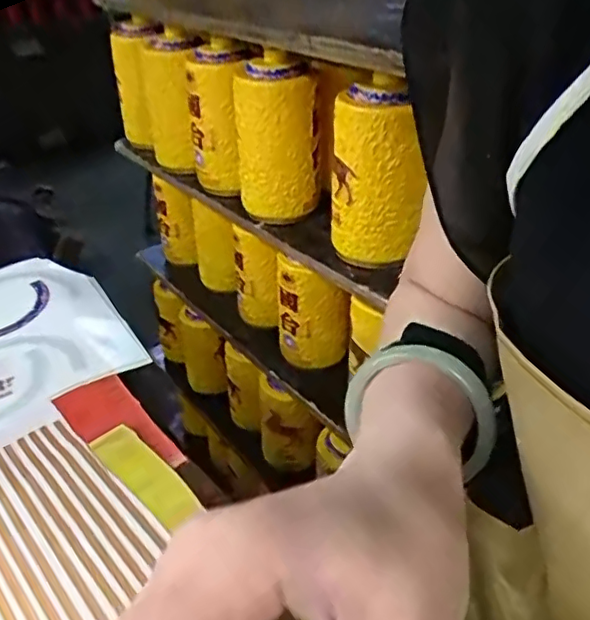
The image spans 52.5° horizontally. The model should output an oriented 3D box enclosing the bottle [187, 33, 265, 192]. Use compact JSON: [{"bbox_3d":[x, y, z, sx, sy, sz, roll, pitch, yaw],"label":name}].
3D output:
[{"bbox_3d":[-0.085,-0.229,0.715,0.079,0.162,0.067,7,35,12],"label":"bottle"}]

